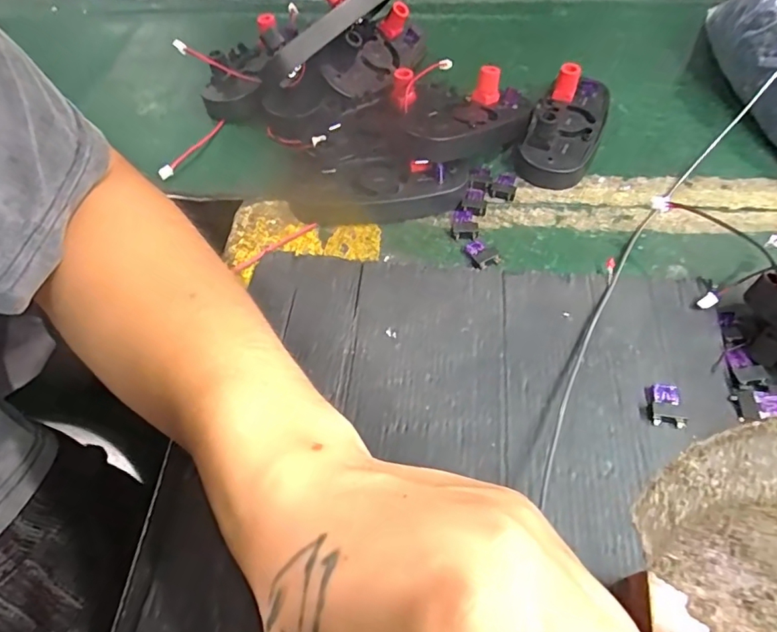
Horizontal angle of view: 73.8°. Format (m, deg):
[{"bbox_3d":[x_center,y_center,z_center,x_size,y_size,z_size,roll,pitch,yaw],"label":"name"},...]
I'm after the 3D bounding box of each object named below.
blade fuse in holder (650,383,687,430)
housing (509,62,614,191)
[{"bbox_3d":[0.135,0.044,0.251,0.014,0.008,0.022,14,58,9],"label":"blade fuse in holder"},{"bbox_3d":[0.125,-0.136,0.363,0.049,0.033,0.102,22,59,16],"label":"housing"}]

